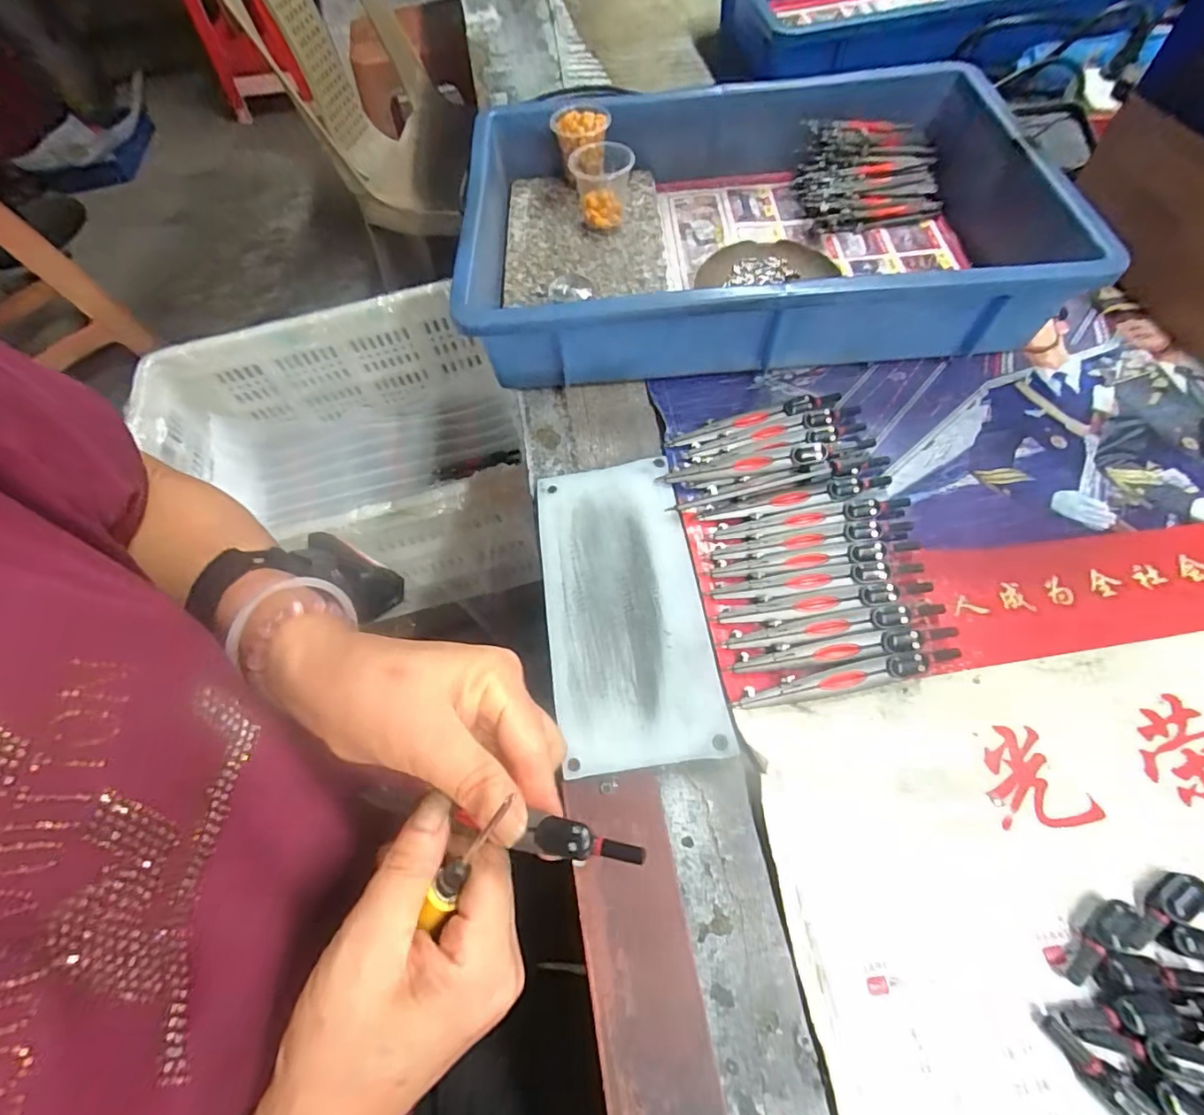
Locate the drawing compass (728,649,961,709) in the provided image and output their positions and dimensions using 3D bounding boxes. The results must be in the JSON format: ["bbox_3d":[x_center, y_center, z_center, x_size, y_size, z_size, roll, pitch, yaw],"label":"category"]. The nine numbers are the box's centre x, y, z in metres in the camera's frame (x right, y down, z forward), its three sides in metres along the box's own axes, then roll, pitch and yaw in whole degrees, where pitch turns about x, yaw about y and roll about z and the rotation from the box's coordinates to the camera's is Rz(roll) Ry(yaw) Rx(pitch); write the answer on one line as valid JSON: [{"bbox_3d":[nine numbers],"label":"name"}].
[{"bbox_3d":[0.137,0.067,0.301,0.129,0.007,0.014,-11,62,-3],"label":"drawing compass"}]

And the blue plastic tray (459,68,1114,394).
[{"bbox_3d":[0.117,-0.283,0.447,0.425,0.080,0.303,-4,62,2],"label":"blue plastic tray"}]

